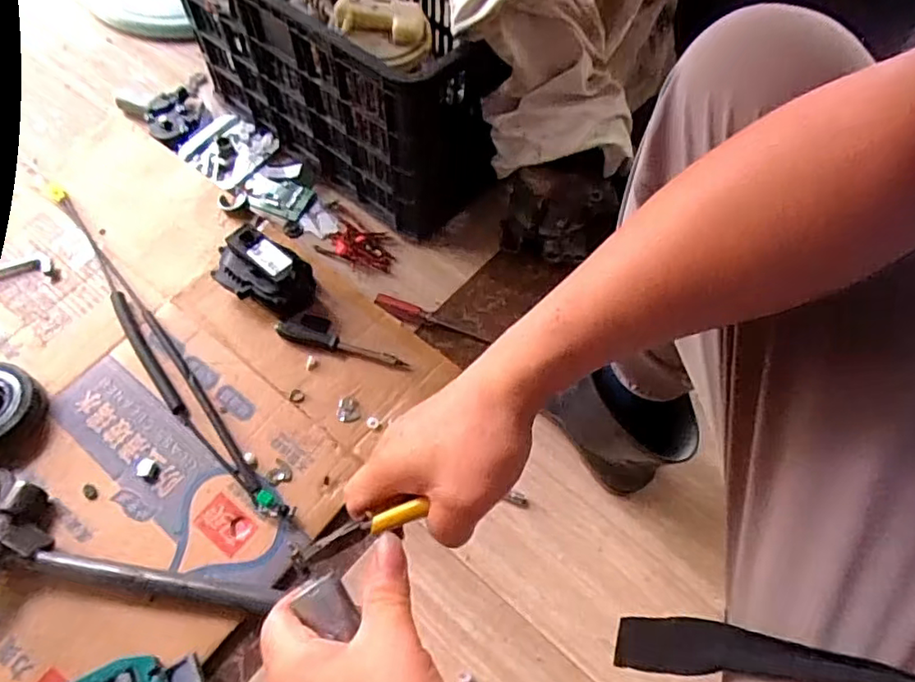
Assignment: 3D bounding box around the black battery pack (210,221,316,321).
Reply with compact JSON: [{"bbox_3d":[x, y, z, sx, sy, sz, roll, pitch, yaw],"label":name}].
[{"bbox_3d":[-0.247,-0.088,0.751,0.119,0.080,0.072,19,65,10],"label":"black battery pack"}]

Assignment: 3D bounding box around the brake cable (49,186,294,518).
[{"bbox_3d":[-0.395,-0.005,0.748,0.045,0.018,0.599,-38,68,-17],"label":"brake cable"}]

